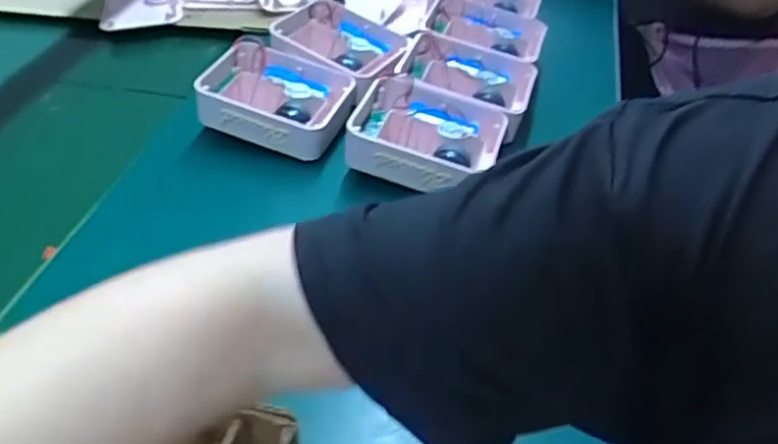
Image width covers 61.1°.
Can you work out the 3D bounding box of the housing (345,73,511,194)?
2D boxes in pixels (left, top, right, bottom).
[{"bbox_3d":[0.033,-0.081,0.591,0.122,0.043,0.117,22,47,4],"label":"housing"}]

